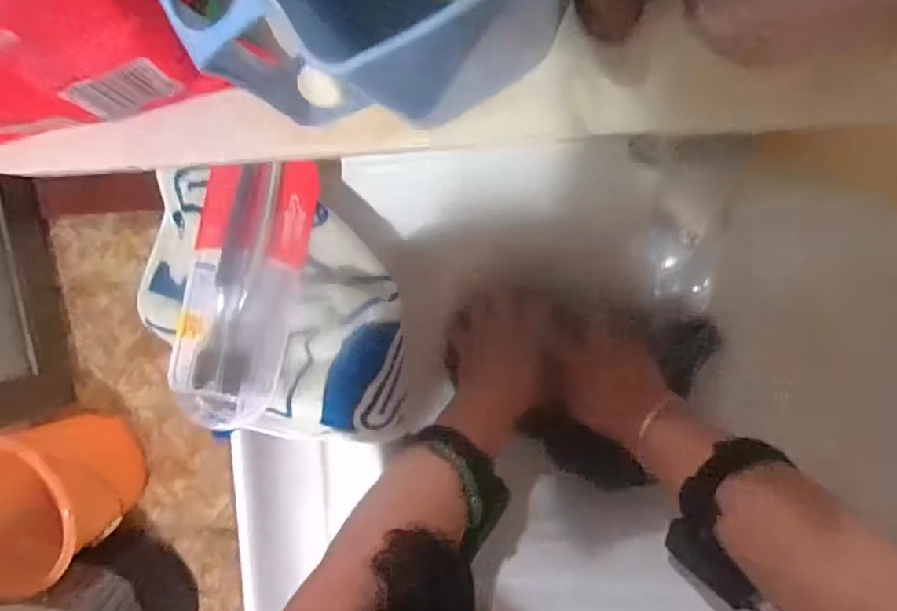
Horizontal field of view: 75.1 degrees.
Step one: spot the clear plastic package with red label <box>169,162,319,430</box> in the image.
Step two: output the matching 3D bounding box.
[{"bbox_3d":[-0.156,-0.015,0.441,0.081,0.041,0.217,11,96,7],"label":"clear plastic package with red label"}]

